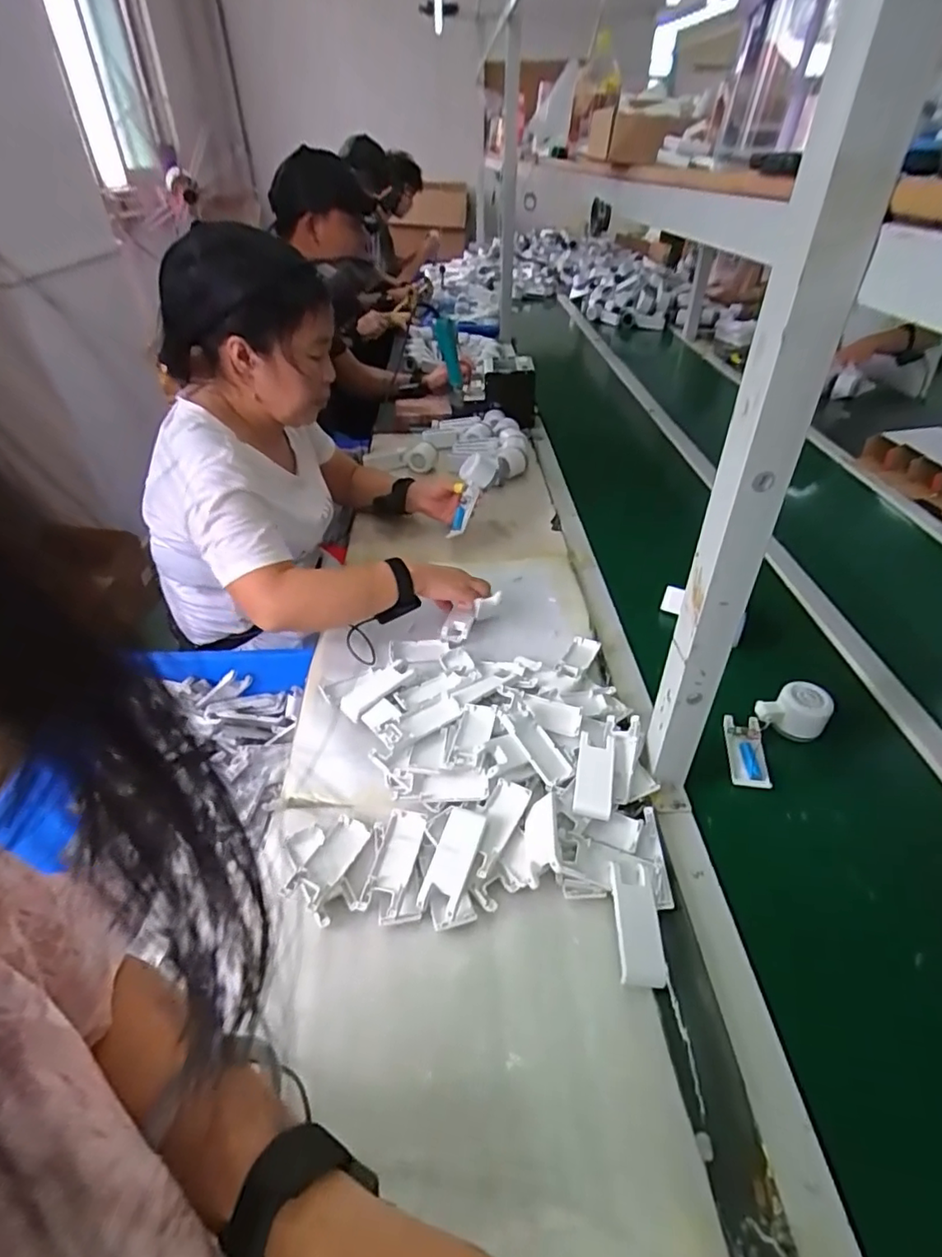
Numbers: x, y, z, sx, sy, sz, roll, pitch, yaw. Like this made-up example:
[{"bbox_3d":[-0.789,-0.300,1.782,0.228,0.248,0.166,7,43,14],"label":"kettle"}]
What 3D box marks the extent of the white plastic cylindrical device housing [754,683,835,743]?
[{"bbox_3d":[0.398,0.099,0.718,0.073,0.049,0.055,28,46,31],"label":"white plastic cylindrical device housing"}]

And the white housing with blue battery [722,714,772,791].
[{"bbox_3d":[0.327,0.147,0.696,0.040,0.018,0.096,5,39,8],"label":"white housing with blue battery"}]

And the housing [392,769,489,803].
[{"bbox_3d":[-0.031,0.173,0.635,0.099,0.013,0.033,-3,55,8],"label":"housing"}]

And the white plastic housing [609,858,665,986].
[{"bbox_3d":[0.148,0.265,0.526,0.039,0.010,0.099,-1,50,0],"label":"white plastic housing"}]

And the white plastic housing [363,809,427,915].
[{"bbox_3d":[-0.075,0.228,0.574,0.039,0.014,0.104,8,39,11],"label":"white plastic housing"}]

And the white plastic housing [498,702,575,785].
[{"bbox_3d":[0.073,0.127,0.654,0.039,0.012,0.105,-21,57,-24],"label":"white plastic housing"}]

